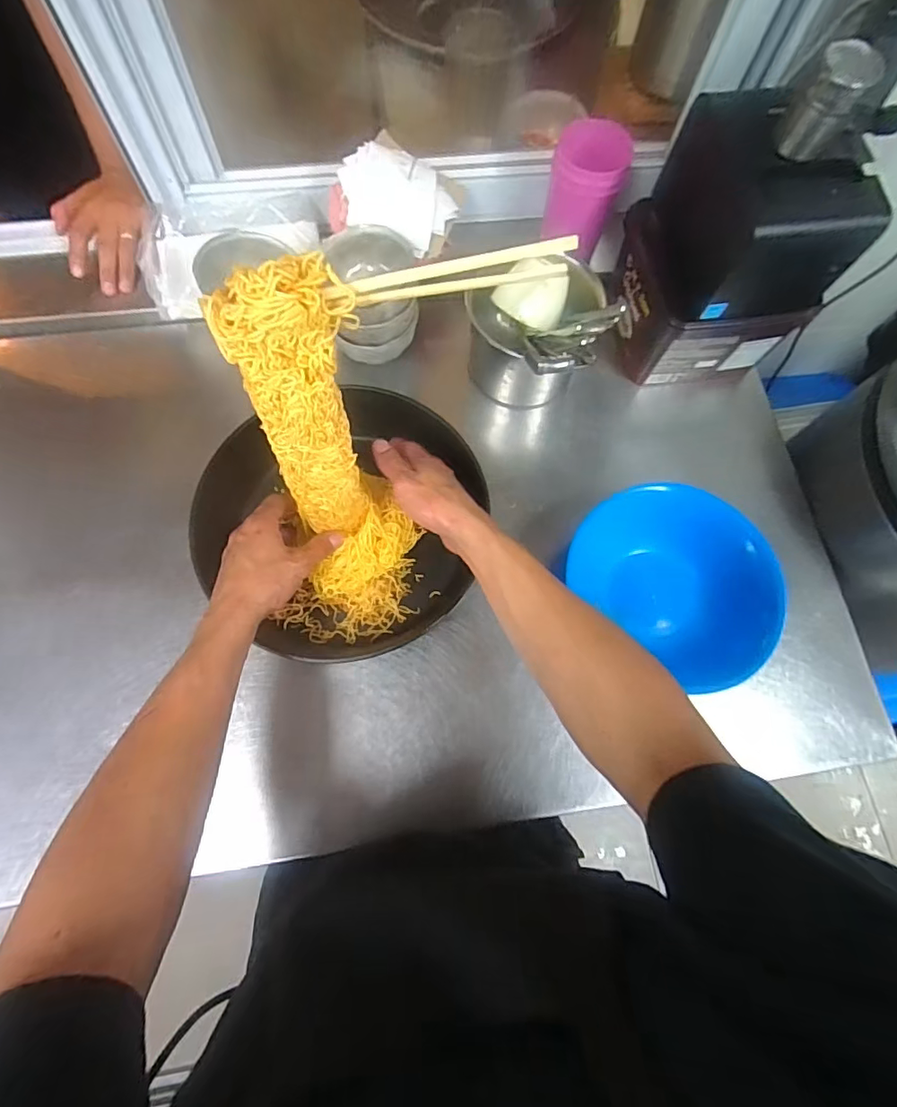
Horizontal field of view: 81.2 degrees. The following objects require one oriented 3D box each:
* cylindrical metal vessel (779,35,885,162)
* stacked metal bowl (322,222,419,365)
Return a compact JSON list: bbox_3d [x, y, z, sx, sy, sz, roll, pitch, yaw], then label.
[{"bbox_3d":[0.325,-0.385,0.451,0.043,0.069,0.042,1,72,-3],"label":"cylindrical metal vessel"},{"bbox_3d":[-0.085,-0.293,0.611,0.091,0.111,0.105,-6,72,-5],"label":"stacked metal bowl"}]

